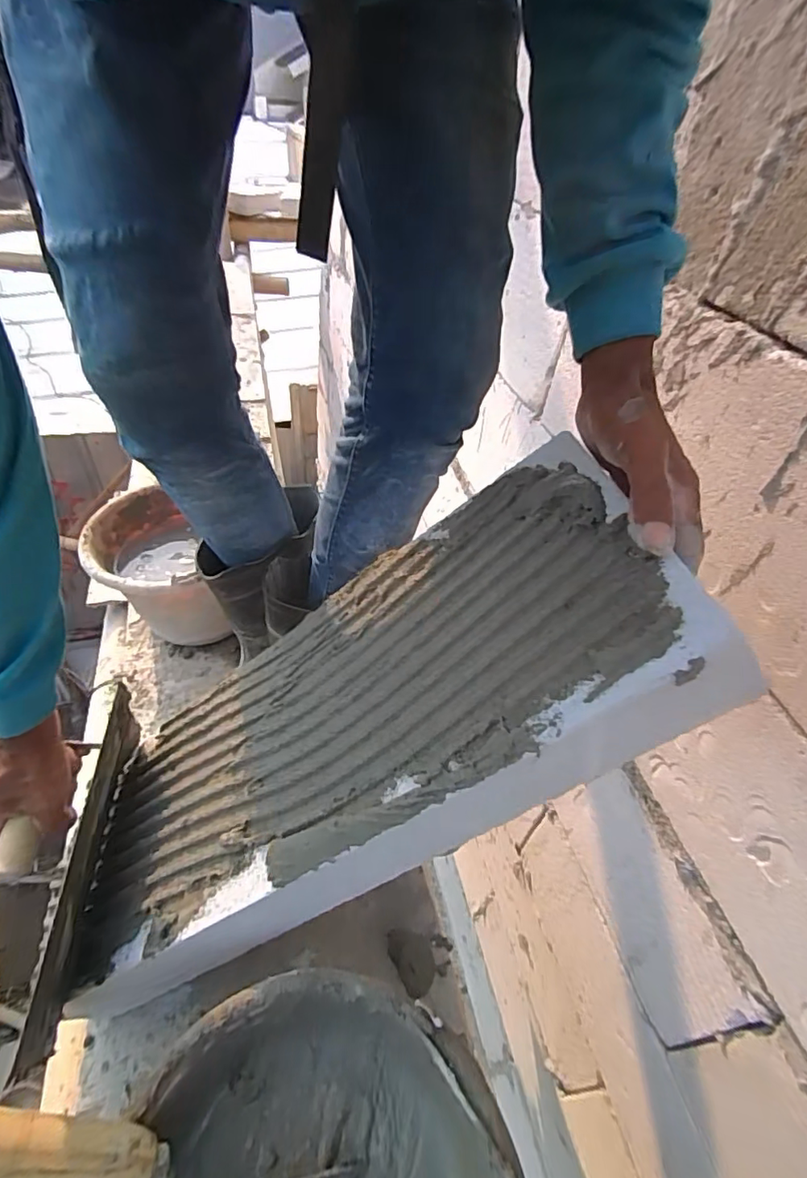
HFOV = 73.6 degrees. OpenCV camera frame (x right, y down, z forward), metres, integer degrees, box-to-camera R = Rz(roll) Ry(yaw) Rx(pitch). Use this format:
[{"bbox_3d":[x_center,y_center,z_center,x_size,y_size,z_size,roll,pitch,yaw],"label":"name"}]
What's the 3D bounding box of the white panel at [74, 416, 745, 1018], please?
[{"bbox_3d":[-0.042,0.111,0.404,0.495,0.065,0.208,-35,44,18],"label":"white panel"}]

